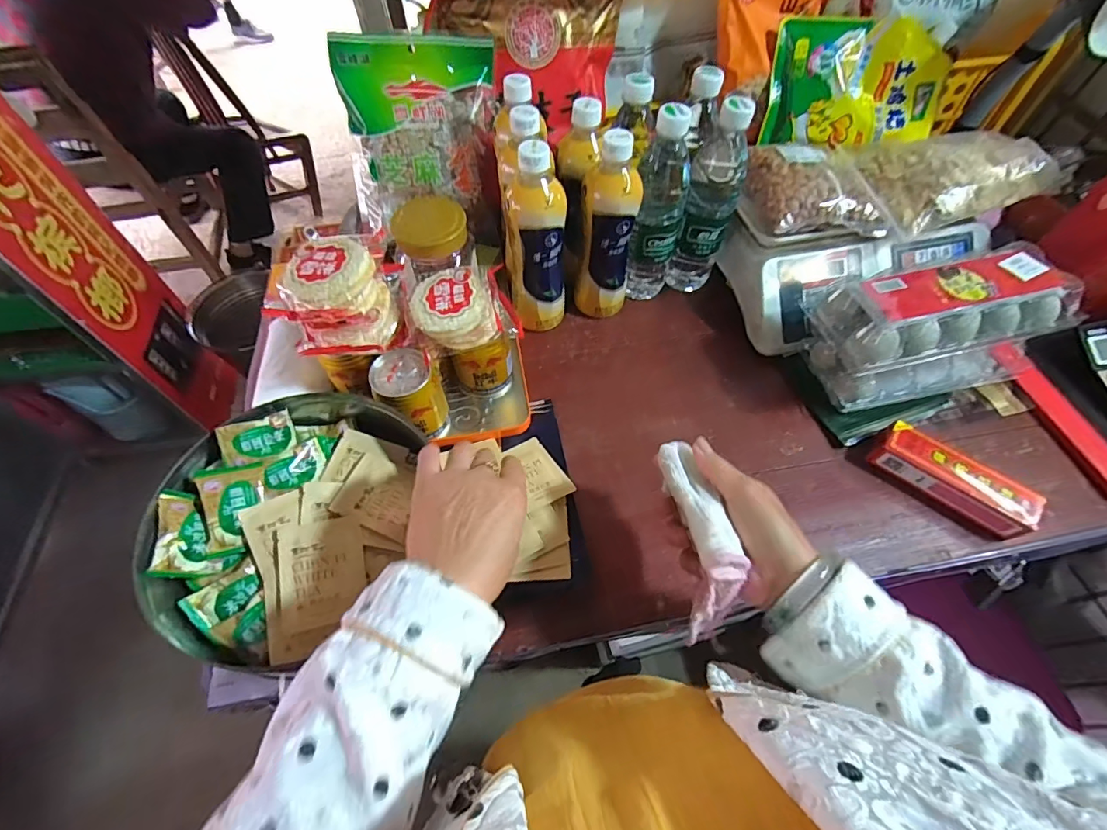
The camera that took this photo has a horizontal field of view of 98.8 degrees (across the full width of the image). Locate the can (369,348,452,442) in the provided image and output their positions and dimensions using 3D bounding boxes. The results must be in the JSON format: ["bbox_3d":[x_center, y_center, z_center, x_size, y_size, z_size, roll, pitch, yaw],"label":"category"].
[{"bbox_3d":[-0.142,-0.017,0.480,0.060,0.088,0.065,1,57,-2],"label":"can"}]

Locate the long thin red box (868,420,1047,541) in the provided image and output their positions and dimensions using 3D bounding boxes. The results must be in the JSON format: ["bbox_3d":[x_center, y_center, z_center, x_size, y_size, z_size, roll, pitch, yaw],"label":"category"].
[{"bbox_3d":[0.379,0.062,0.452,0.128,0.036,0.039,40,64,21],"label":"long thin red box"}]

